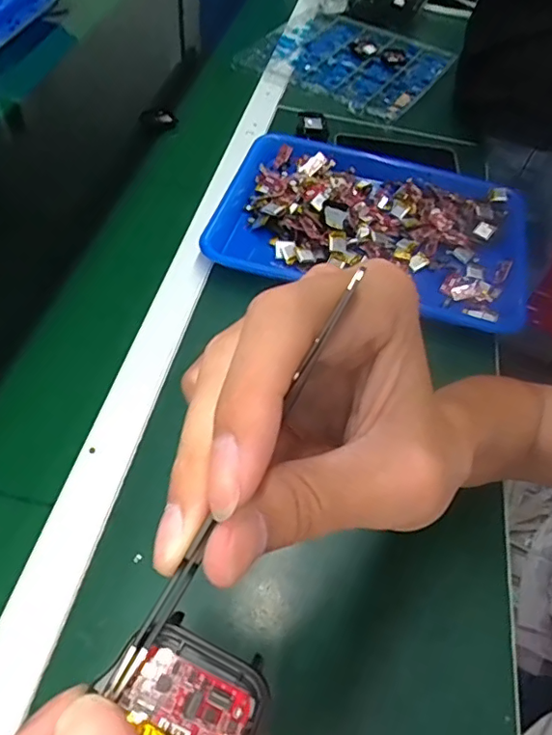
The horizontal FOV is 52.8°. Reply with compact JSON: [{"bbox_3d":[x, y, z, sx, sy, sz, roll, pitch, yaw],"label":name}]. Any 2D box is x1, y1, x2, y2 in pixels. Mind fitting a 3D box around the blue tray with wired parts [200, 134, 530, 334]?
[{"bbox_3d":[0.113,-0.164,0.625,0.338,0.033,0.244,14,53,7],"label":"blue tray with wired parts"}]

